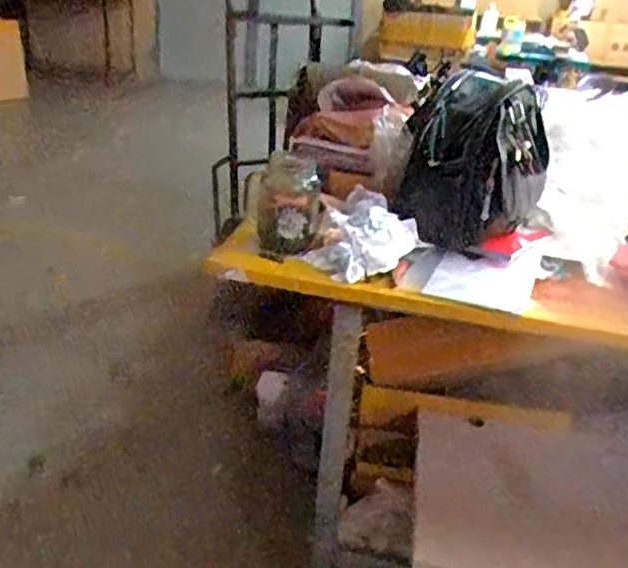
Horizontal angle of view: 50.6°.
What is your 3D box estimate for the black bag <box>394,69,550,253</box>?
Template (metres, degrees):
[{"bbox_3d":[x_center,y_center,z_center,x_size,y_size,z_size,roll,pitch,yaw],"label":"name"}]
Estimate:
[{"bbox_3d":[0.234,-0.174,0.972,0.197,0.233,0.143,13,27,16],"label":"black bag"}]

